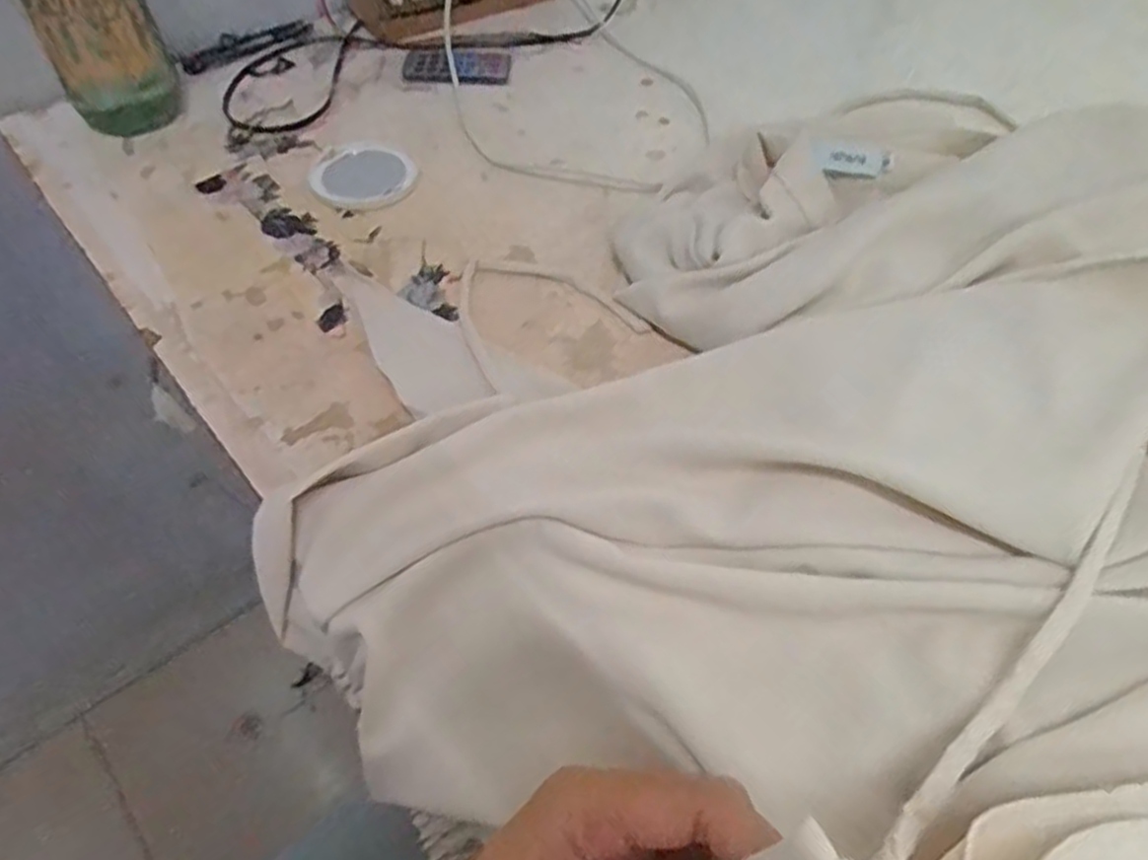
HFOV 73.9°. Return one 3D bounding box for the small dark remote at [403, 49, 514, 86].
[{"bbox_3d":[-0.096,-0.294,0.617,0.087,0.009,0.044,2,53,1],"label":"small dark remote"}]

